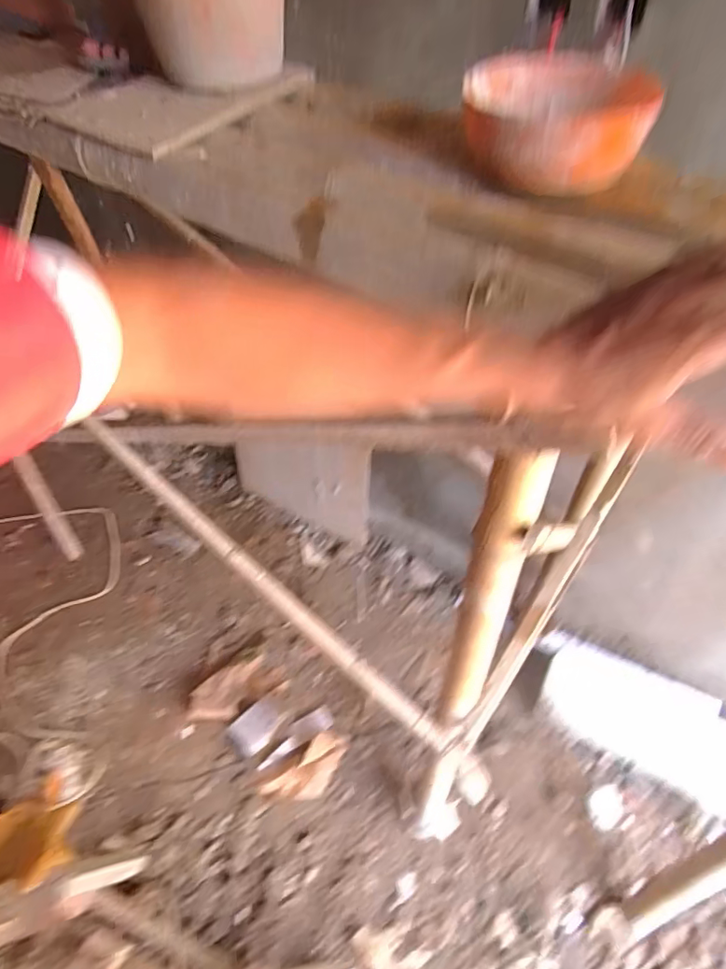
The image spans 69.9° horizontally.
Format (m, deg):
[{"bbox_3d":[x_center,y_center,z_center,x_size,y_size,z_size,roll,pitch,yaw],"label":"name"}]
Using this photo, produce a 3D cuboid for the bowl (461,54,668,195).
[{"bbox_3d":[0.176,-0.348,0.506,0.153,0.076,0.155,2,49,3],"label":"bowl"}]

